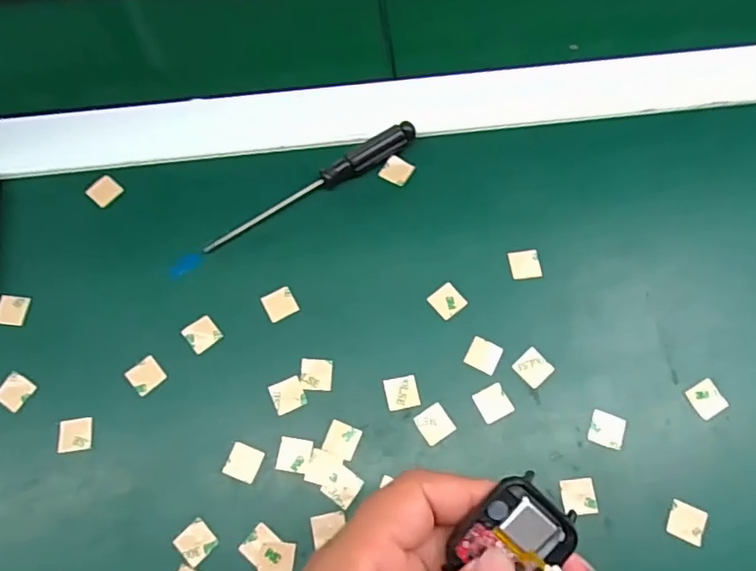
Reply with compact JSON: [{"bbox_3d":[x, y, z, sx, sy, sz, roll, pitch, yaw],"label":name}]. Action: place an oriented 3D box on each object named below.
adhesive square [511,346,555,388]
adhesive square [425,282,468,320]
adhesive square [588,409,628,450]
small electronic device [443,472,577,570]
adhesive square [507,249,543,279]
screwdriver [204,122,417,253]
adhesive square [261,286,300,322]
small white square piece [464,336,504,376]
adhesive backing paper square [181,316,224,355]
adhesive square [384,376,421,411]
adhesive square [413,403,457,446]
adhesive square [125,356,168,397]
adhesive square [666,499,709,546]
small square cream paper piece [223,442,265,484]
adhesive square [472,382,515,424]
[{"bbox_3d":[0.078,0.041,0.283,0.016,0.004,0.017,-40,74,-13],"label":"adhesive square"},{"bbox_3d":[0.036,0.008,0.296,0.016,0.004,0.016,-38,74,-13],"label":"adhesive square"},{"bbox_3d":[0.111,0.069,0.272,0.016,0.004,0.016,18,71,7],"label":"adhesive square"},{"bbox_3d":[0.052,0.095,0.212,0.037,0.012,0.040,42,75,14],"label":"small electronic device"},{"bbox_3d":[0.079,-0.012,0.302,0.016,0.004,0.016,-7,70,-2],"label":"adhesive square"},{"bbox_3d":[-0.036,-0.056,0.315,0.131,0.014,0.011,-29,72,-10],"label":"screwdriver"},{"bbox_3d":[-0.051,0.009,0.296,0.016,0.004,0.016,-27,72,-9],"label":"adhesive square"},{"bbox_3d":[0.053,0.035,0.285,0.015,0.004,0.016,27,72,10],"label":"small white square piece"},{"bbox_3d":[-0.090,0.025,0.291,0.016,0.004,0.015,-39,74,-13],"label":"adhesive backing paper square"},{"bbox_3d":[0.012,0.053,0.279,0.016,0.004,0.015,-10,70,-3],"label":"adhesive square"},{"bbox_3d":[0.028,0.067,0.274,0.015,0.004,0.016,-31,72,-10],"label":"adhesive square"},{"bbox_3d":[-0.116,0.045,0.285,0.015,0.004,0.016,-42,75,-14],"label":"adhesive square"},{"bbox_3d":[0.142,0.108,0.258,0.017,0.004,0.016,24,72,9],"label":"adhesive square"},{"bbox_3d":[-0.064,0.084,0.270,0.015,0.004,0.015,21,66,9],"label":"small square cream paper piece"},{"bbox_3d":[0.057,0.057,0.277,0.016,0.004,0.016,-26,72,-9],"label":"adhesive square"}]

